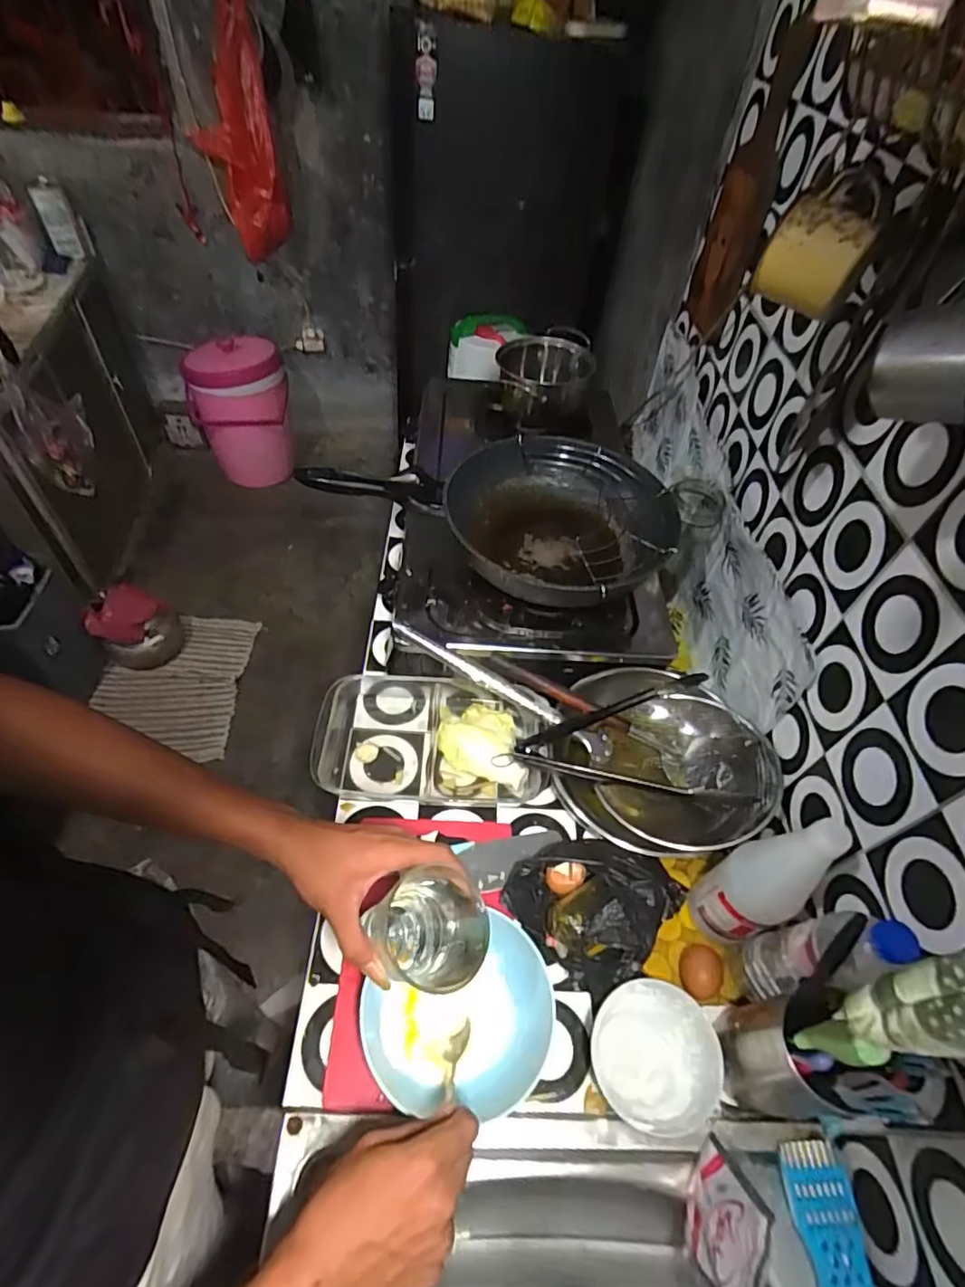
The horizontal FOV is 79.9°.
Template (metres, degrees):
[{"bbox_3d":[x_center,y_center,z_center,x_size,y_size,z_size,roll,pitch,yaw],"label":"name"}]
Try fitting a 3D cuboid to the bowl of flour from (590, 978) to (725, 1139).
[{"bbox_3d":[0.164,0.393,0.551,0.119,0.049,0.113,3,51,-3],"label":"bowl of flour"}]

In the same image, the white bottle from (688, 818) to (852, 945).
[{"bbox_3d":[0.283,0.227,0.566,0.081,0.243,0.067,-22,56,-21],"label":"white bottle"}]

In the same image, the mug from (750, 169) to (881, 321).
[{"bbox_3d":[0.268,-0.317,0.459,0.070,0.079,0.075,26,53,15],"label":"mug"}]

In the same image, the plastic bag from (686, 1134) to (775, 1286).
[{"bbox_3d":[0.193,0.462,0.457,0.020,0.113,0.098,17,51,8],"label":"plastic bag"}]

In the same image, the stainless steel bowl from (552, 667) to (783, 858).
[{"bbox_3d":[0.213,0.139,0.708,0.218,0.090,0.245,-16,54,-18],"label":"stainless steel bowl"}]

